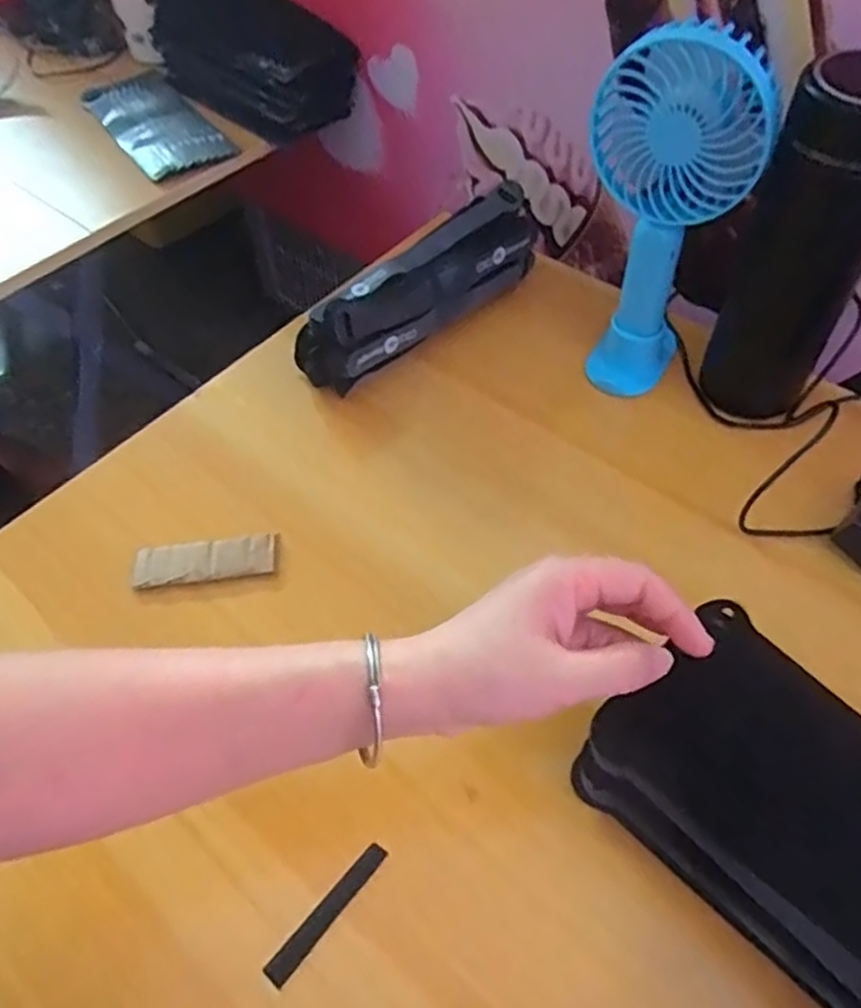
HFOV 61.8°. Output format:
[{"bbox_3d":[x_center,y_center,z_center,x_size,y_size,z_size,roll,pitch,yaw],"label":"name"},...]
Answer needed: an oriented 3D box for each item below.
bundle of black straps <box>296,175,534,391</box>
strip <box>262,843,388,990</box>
[{"bbox_3d":[-0.003,-0.156,0.535,0.050,0.072,0.206,37,63,26],"label":"bundle of black straps"},{"bbox_3d":[-0.048,0.190,0.337,0.011,0.004,0.070,35,65,24],"label":"strip"}]

